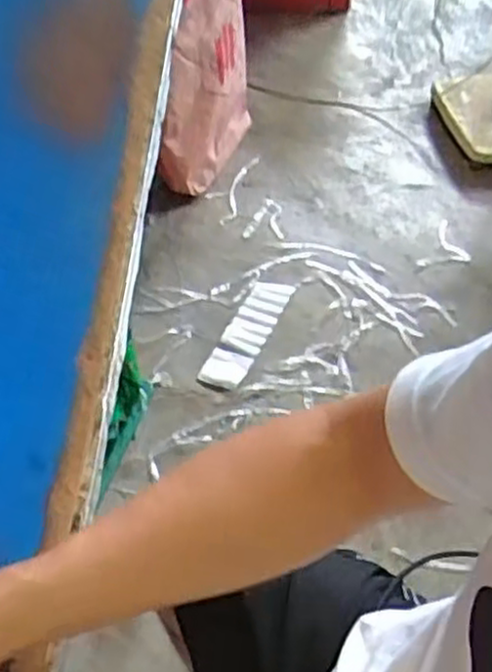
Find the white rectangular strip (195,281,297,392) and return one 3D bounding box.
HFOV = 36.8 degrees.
[{"bbox_3d":[0.004,-0.007,1.630,0.089,0.016,0.345,24,55,11],"label":"white rectangular strip"}]

